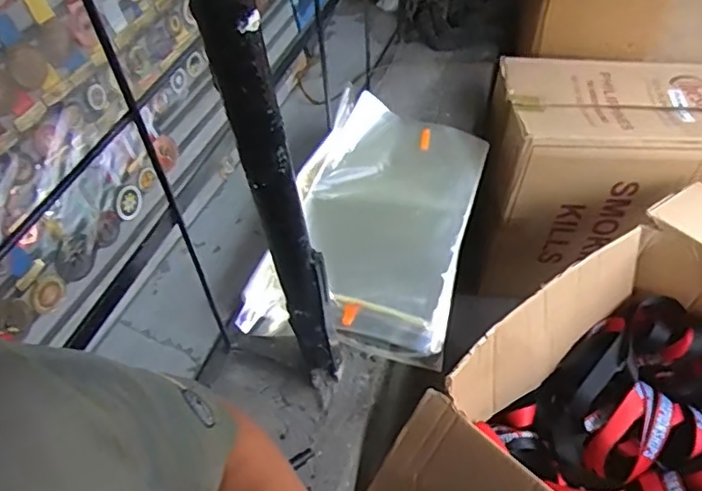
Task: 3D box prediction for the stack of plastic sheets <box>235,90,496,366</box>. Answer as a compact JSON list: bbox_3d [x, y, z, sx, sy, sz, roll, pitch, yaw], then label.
[{"bbox_3d":[0.043,-0.058,0.948,0.290,0.084,0.500,11,52,14],"label":"stack of plastic sheets"}]

